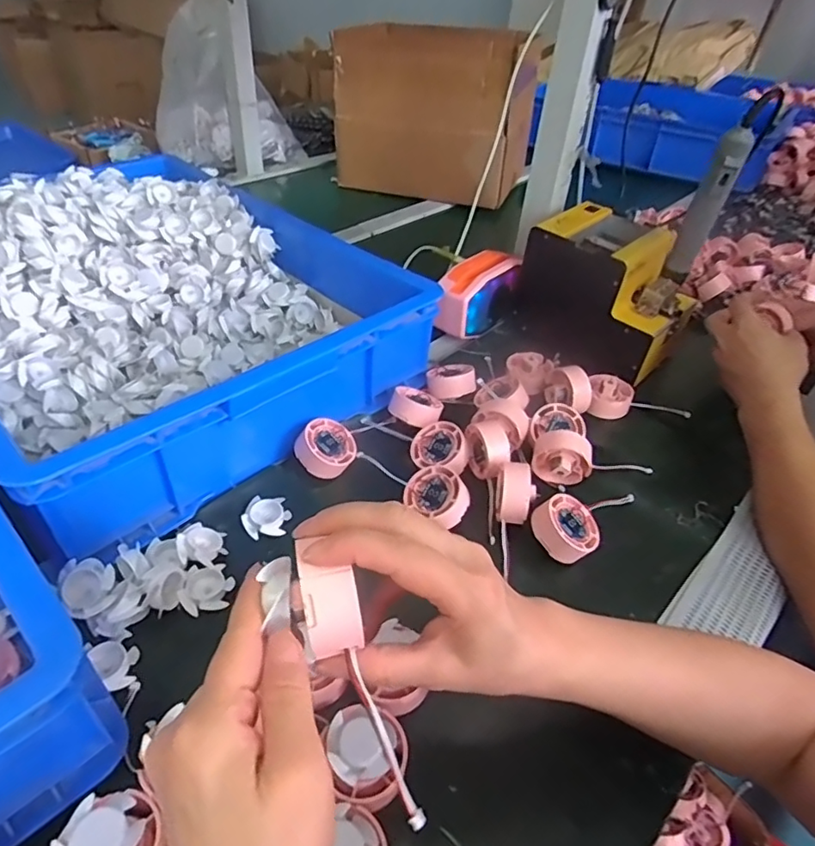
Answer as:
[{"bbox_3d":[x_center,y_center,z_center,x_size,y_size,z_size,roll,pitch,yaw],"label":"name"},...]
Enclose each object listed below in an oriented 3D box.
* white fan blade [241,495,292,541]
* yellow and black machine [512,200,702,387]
[{"bbox_3d":[-0.125,0.083,0.499,0.040,0.013,0.036,-2,42,-9],"label":"white fan blade"},{"bbox_3d":[0.251,-0.160,0.710,0.122,0.153,0.189,-31,53,-34],"label":"yellow and black machine"}]

